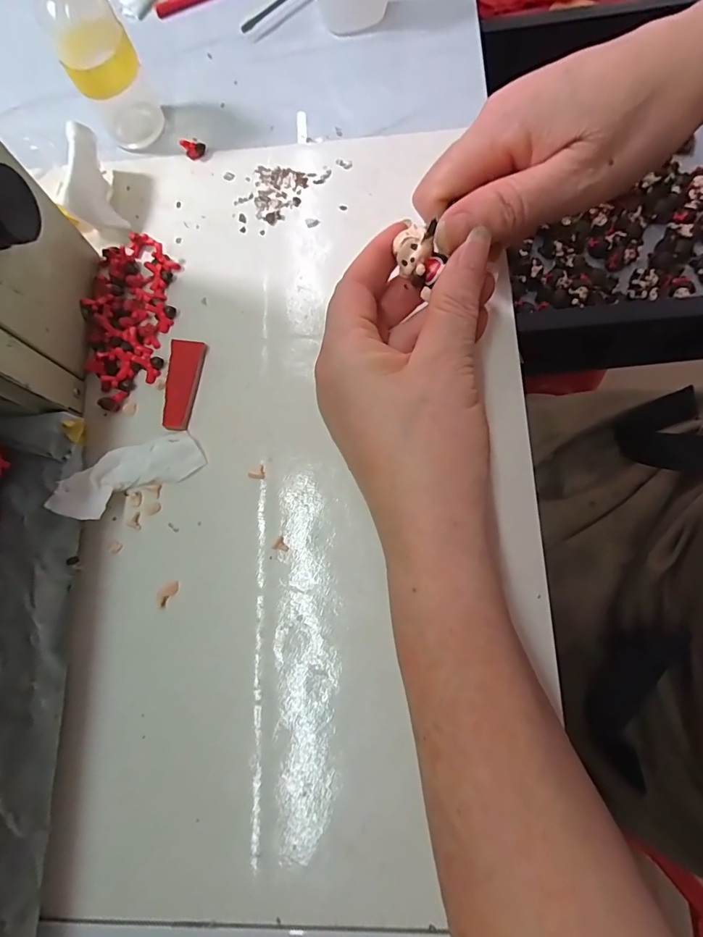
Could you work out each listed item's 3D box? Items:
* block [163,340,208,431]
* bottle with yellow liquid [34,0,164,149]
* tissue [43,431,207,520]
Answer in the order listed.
[{"bbox_3d":[-0.091,-0.045,0.242,0.018,0.005,0.049,6,78,8],"label":"block"},{"bbox_3d":[-0.139,-0.231,0.238,0.037,0.101,0.033,-24,76,1],"label":"bottle with yellow liquid"},{"bbox_3d":[-0.111,0.002,0.226,0.069,0.015,0.028,-32,80,-7],"label":"tissue"}]

